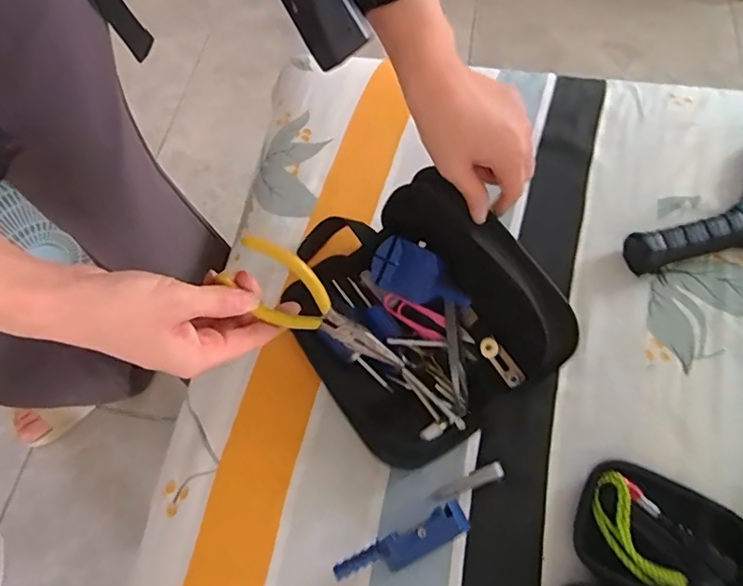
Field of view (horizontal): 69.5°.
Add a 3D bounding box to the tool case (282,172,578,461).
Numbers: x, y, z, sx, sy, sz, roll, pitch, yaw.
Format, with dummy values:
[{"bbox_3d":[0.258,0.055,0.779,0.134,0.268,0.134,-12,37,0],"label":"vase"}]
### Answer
[{"bbox_3d":[0.026,0.009,0.446,0.175,0.096,0.224,-32,69,-12],"label":"tool case"}]

